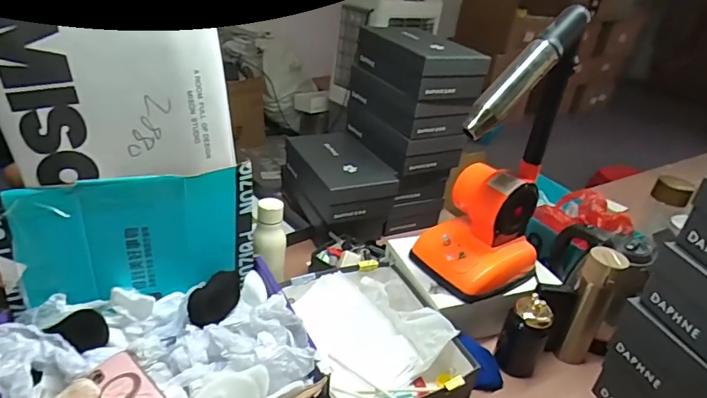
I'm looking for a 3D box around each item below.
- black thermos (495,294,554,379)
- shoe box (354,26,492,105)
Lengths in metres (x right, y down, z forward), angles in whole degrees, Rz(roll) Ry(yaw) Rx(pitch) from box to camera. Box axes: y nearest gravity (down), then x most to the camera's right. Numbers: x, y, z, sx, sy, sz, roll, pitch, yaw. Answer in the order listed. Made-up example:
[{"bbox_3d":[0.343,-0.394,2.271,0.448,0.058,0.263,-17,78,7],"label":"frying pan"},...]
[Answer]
[{"bbox_3d":[0.312,0.250,0.873,0.066,0.152,0.058,0,31,-12],"label":"black thermos"},{"bbox_3d":[0.153,-0.331,1.147,0.169,0.100,0.303,-9,34,-27],"label":"shoe box"}]

